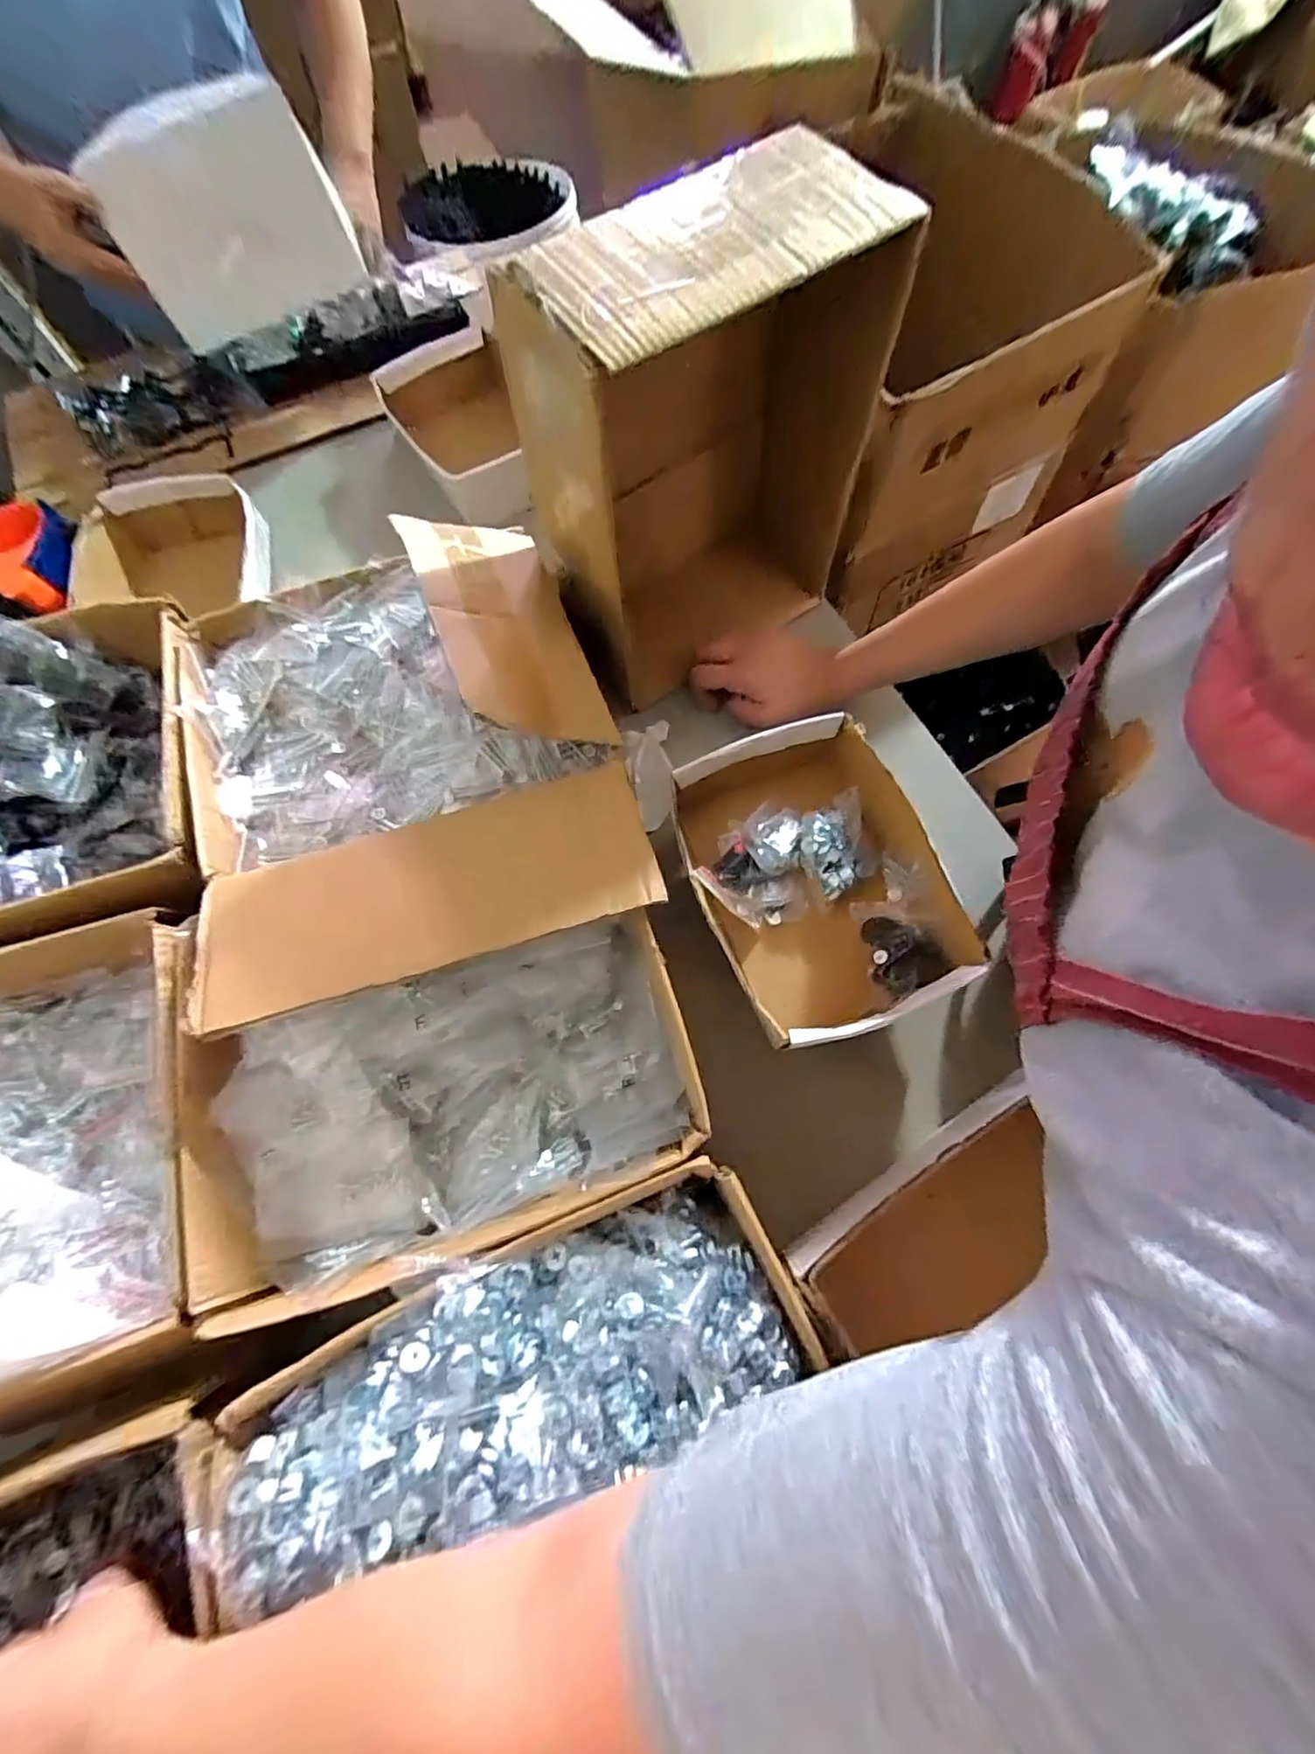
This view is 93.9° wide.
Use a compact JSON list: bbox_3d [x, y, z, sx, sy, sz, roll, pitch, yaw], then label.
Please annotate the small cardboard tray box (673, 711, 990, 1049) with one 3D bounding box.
[{"bbox_3d":[0.125,0.003,0.489,0.172,0.089,0.232,-19,70,-4],"label":"small cardboard tray box"}]

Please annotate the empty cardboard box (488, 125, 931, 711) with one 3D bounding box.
[{"bbox_3d":[0.037,-0.325,0.540,0.246,0.378,0.134,-35,72,-10],"label":"empty cardboard box"}]

